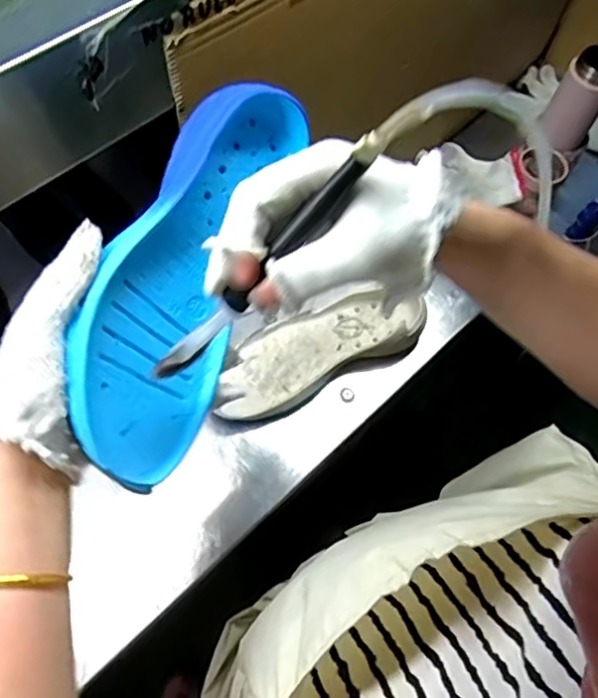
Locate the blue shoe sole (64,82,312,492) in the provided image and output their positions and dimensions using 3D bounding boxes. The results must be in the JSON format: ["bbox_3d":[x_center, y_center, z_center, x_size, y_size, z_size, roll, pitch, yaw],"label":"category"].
[{"bbox_3d":[-0.066,-0.051,0.368,0.025,0.092,0.254,0,68,47],"label":"blue shoe sole"}]

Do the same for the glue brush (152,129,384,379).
[{"bbox_3d":[-0.018,-0.039,0.301,0.162,0.019,0.014,-46,67,24],"label":"glue brush"}]

